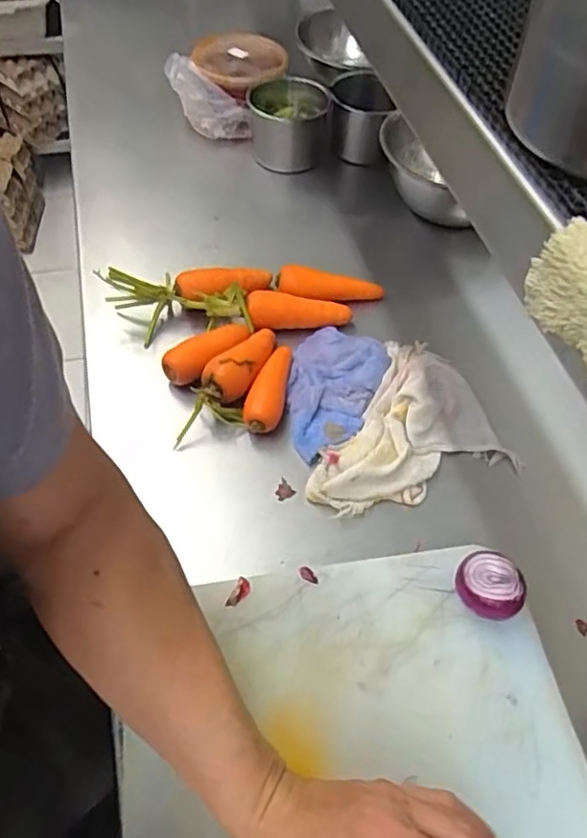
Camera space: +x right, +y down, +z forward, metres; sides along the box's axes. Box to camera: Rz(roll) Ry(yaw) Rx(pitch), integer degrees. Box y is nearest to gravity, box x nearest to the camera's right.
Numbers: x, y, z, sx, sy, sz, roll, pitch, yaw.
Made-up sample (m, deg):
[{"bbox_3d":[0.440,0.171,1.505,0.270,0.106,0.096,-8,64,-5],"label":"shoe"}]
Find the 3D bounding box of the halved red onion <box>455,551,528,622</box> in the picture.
[{"bbox_3d":[0.165,0.141,0.519,0.054,0.036,0.045,15,55,9],"label":"halved red onion"}]

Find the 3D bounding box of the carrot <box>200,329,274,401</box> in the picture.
[{"bbox_3d":[-0.052,-0.066,0.663,0.040,0.030,0.114,32,60,19],"label":"carrot"}]

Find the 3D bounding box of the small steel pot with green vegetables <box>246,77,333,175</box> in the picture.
[{"bbox_3d":[-0.010,-0.432,0.913,0.116,0.098,0.122,1,54,-1],"label":"small steel pot with green vegetables"}]

